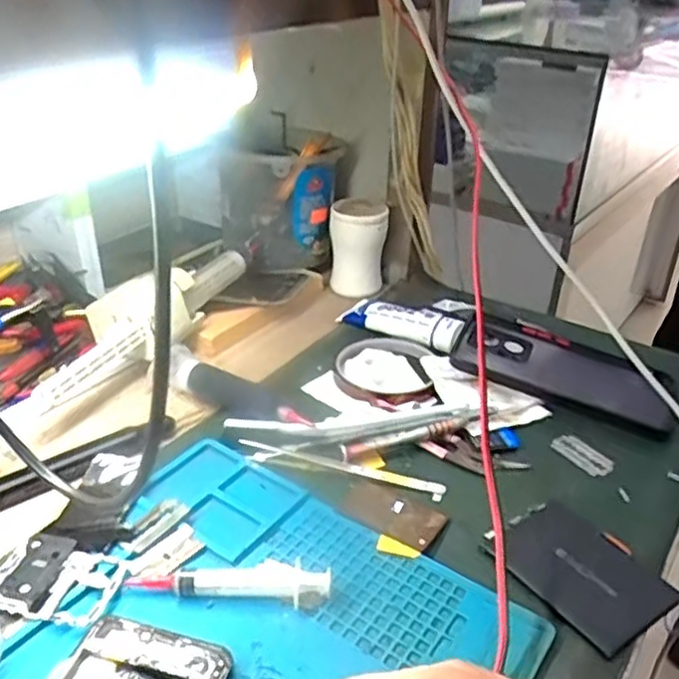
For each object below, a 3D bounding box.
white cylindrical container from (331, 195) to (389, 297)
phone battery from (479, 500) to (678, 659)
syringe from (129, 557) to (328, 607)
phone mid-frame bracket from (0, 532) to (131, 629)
[{"bbox_3d":[0.017,-0.090,0.672,0.054,0.076,0.043,4,31,3],"label":"white cylindrical container"},{"bbox_3d":[0.131,0.123,0.385,0.065,0.008,0.088,-19,36,-31],"label":"phone battery"},{"bbox_3d":[-0.057,0.126,0.368,0.103,0.009,0.025,-1,31,-6],"label":"syringe"},{"bbox_3d":[-0.148,0.125,0.371,0.064,0.004,0.049,9,31,11],"label":"phone mid-frame bracket"}]

